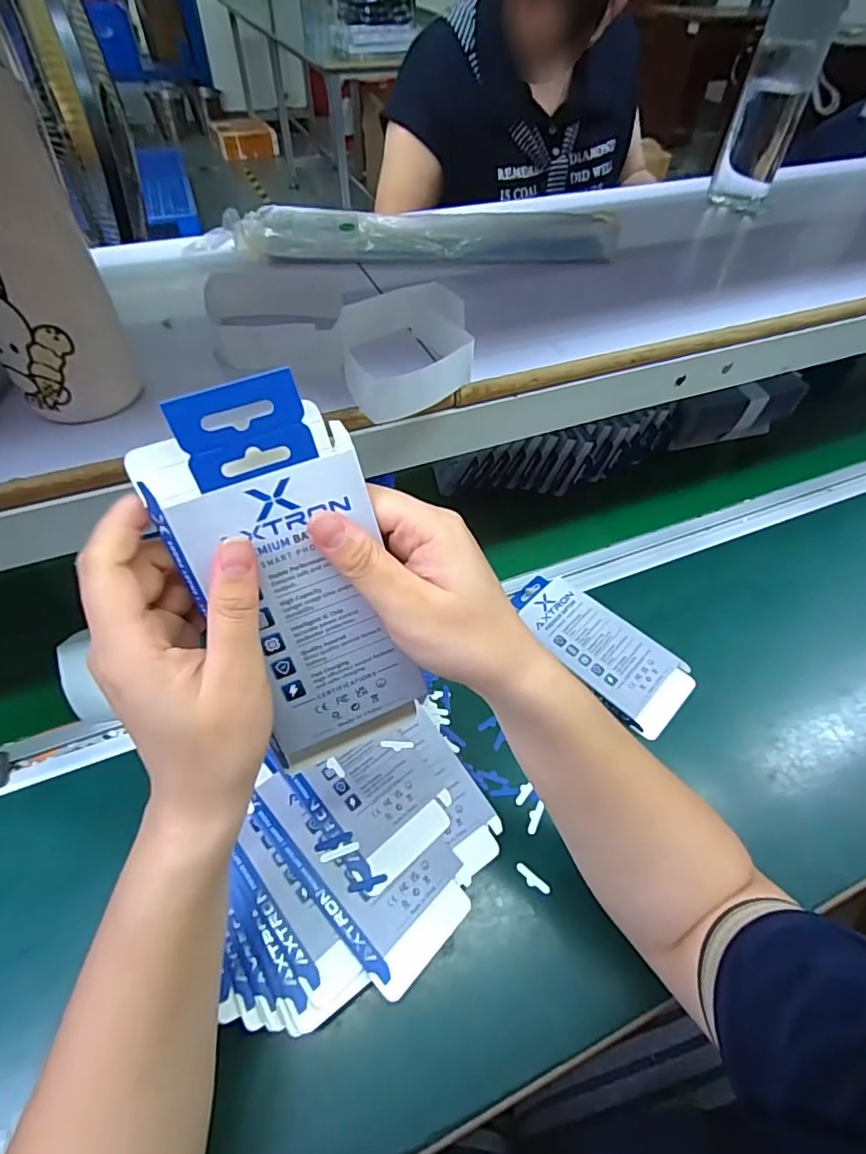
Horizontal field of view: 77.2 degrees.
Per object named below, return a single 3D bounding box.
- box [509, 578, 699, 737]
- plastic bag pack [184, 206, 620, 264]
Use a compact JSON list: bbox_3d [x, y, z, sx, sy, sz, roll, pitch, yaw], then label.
[{"bbox_3d":[0.150,0.066,0.500,0.167,0.022,0.081,38,59,25],"label":"box"},{"bbox_3d":[-0.014,-0.310,0.487,0.357,0.028,0.073,-3,51,-5],"label":"plastic bag pack"}]

